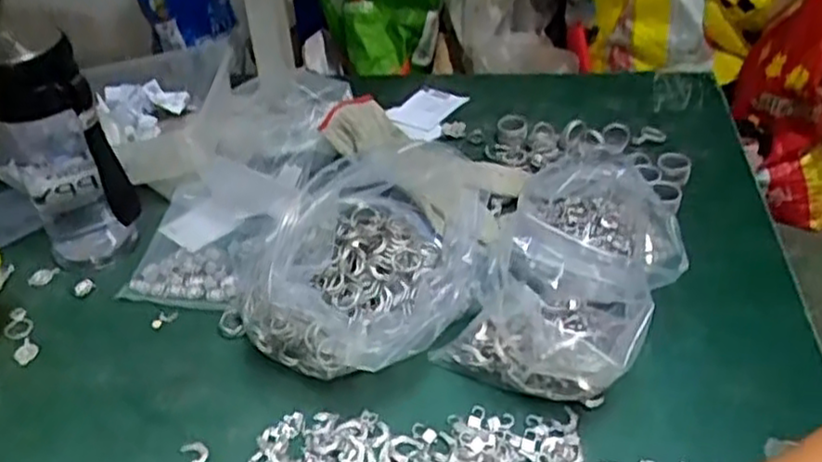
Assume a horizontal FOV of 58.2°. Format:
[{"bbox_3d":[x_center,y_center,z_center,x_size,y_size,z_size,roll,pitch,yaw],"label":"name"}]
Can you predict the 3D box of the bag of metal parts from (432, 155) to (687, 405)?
[{"bbox_3d":[0.119,0.017,0.510,0.127,0.088,0.198,20,44,26],"label":"bag of metal parts"}]

